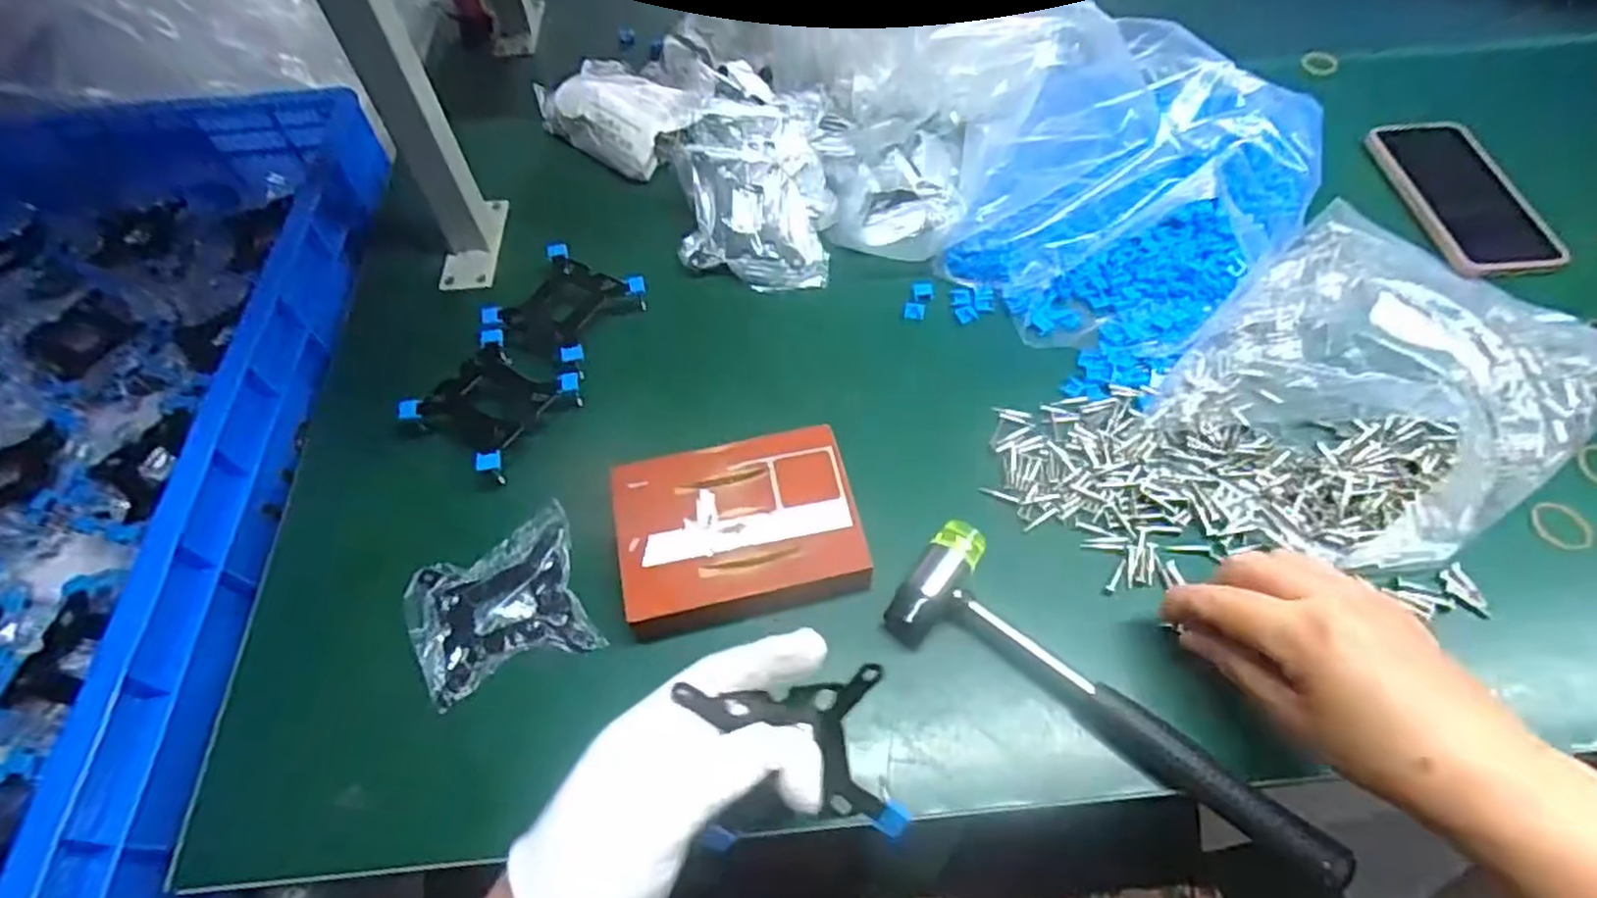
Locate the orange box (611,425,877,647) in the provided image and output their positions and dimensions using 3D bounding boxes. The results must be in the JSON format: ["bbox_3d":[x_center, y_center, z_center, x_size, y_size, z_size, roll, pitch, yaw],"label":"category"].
[{"bbox_3d":[-0.034,0.047,0.443,0.135,0.030,0.106,-12,59,-5],"label":"orange box"}]

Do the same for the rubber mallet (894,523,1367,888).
[{"bbox_3d":[0.164,0.125,0.397,0.235,0.029,0.076,28,64,18],"label":"rubber mallet"}]

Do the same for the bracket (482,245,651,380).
[{"bbox_3d":[-0.165,-0.100,0.545,0.083,0.030,0.087,24,62,16],"label":"bracket"}]

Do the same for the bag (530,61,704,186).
[{"bbox_3d":[-0.156,-0.297,0.659,0.140,0.036,0.096,35,66,21],"label":"bag"}]

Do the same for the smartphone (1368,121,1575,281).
[{"bbox_3d":[0.518,-0.198,0.588,0.084,0.015,0.160,-3,59,0],"label":"smartphone"}]

